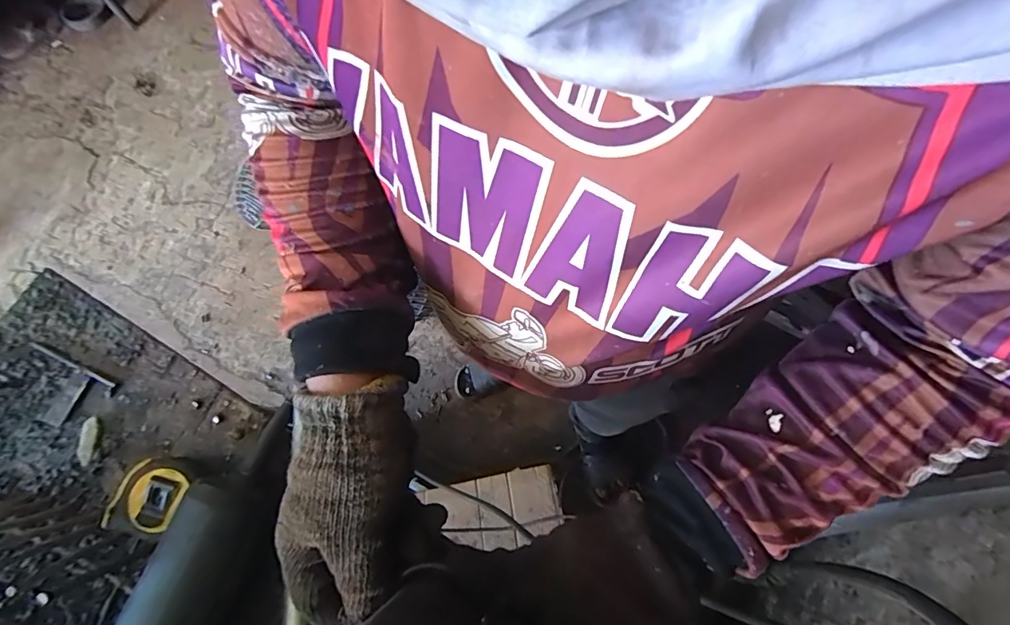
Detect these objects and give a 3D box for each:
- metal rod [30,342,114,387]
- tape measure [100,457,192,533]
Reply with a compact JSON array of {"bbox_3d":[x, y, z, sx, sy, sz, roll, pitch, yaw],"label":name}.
[{"bbox_3d":[-0.350,0.040,0.381,0.085,0.004,0.004,22,72,11],"label":"metal rod"},{"bbox_3d":[-0.248,0.130,0.340,0.050,0.028,0.048,6,69,5],"label":"tape measure"}]

